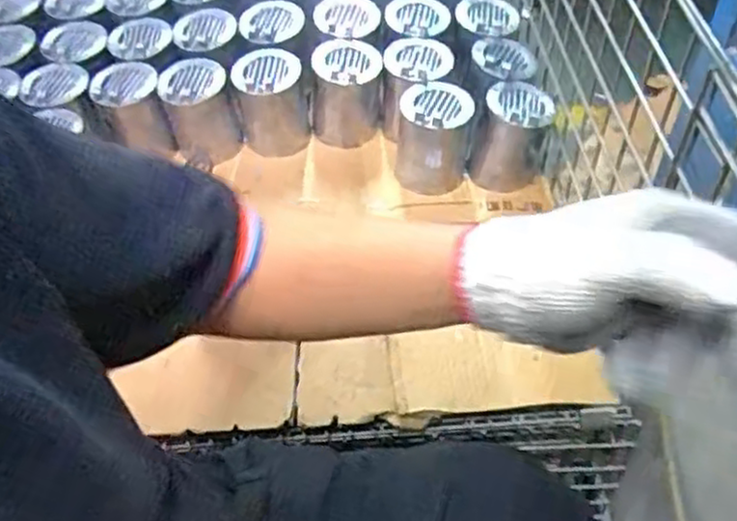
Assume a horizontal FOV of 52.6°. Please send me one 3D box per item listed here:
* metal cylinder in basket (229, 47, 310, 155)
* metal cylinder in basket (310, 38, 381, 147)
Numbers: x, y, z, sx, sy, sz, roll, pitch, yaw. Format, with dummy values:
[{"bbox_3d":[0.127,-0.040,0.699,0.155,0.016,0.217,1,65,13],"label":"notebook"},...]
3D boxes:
[{"bbox_3d":[-0.128,-0.212,0.998,0.090,0.114,0.087,-7,52,-1],"label":"metal cylinder in basket"},{"bbox_3d":[-0.030,-0.223,1.006,0.097,0.117,0.082,-5,52,0],"label":"metal cylinder in basket"}]

